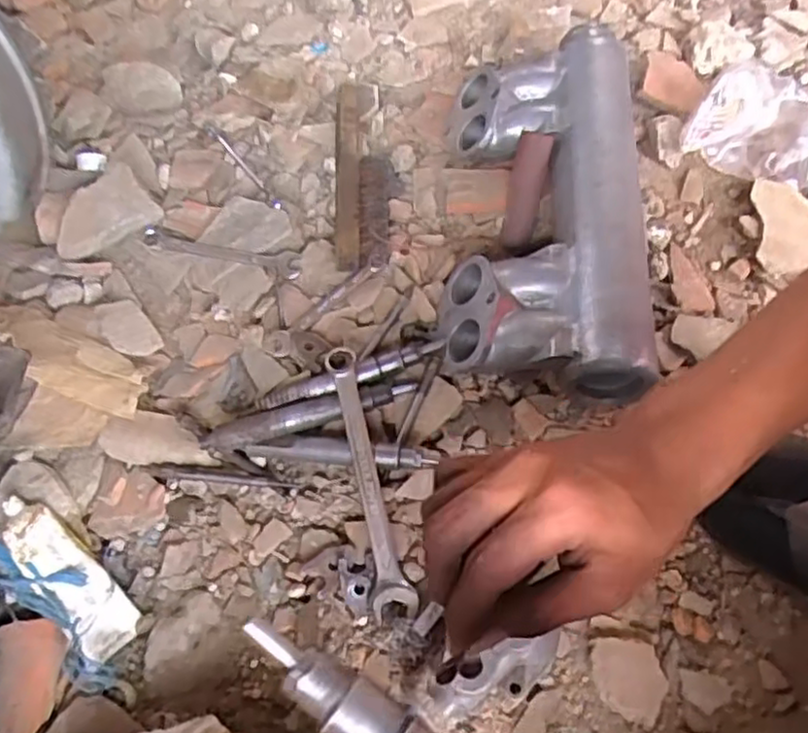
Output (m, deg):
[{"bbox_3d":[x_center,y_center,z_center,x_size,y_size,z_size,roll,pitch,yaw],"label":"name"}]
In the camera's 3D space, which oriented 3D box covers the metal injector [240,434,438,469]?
[{"bbox_3d":[-0.049,0.066,0.539,0.145,0.024,0.018,6,62,3],"label":"metal injector"}]

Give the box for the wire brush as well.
[{"bbox_3d":[-0.040,-0.190,0.670,0.048,0.035,0.233,-2,62,-1],"label":"wire brush"}]

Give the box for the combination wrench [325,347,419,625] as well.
[{"bbox_3d":[-0.026,0.080,0.519,0.030,0.010,0.203,-16,71,8],"label":"combination wrench"}]

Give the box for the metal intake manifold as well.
[{"bbox_3d":[0.120,-0.142,0.612,0.162,0.090,0.351,3,62,2],"label":"metal intake manifold"}]

